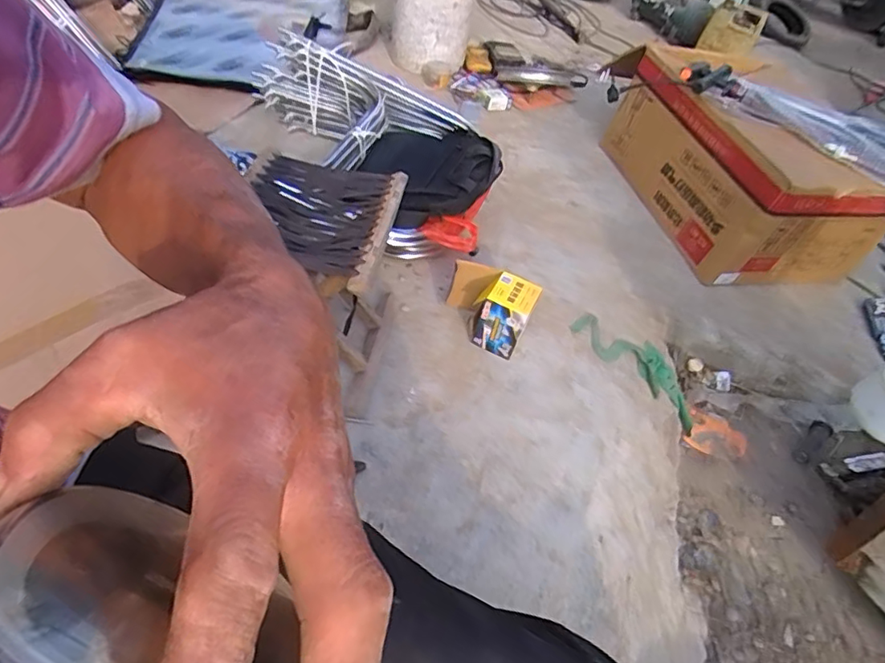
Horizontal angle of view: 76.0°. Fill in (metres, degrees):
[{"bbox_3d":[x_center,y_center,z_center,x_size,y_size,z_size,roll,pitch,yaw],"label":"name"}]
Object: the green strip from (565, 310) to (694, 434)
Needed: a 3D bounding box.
[{"bbox_3d":[0.446,0.086,1.260,0.390,0.065,0.133,35,45,-16],"label":"green strip"}]

